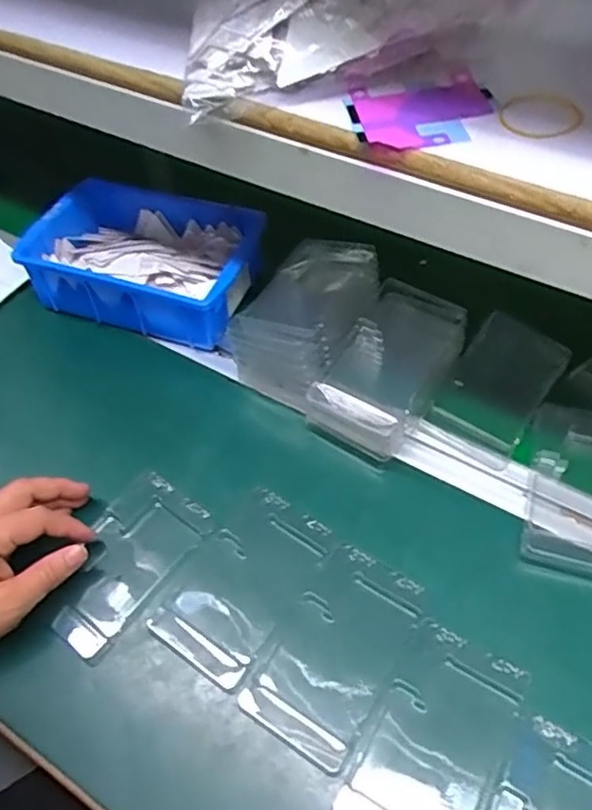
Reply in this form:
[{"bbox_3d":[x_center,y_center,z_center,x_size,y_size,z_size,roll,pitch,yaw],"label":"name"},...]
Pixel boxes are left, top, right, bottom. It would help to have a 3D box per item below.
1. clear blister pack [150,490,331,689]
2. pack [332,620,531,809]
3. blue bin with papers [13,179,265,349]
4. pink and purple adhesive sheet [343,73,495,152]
[{"bbox_3d":[-0.035,0.120,0.437,0.073,0.010,0.121,27,60,22],"label":"clear blister pack"},{"bbox_3d":[0.081,0.198,0.376,0.073,0.010,0.122,24,58,20],"label":"pack"},{"bbox_3d":[-0.138,-0.135,0.592,0.196,0.069,0.129,13,55,13],"label":"blue bin with papers"},{"bbox_3d":[0.071,-0.160,0.354,0.078,0.006,0.057,-12,54,-2],"label":"pink and purple adhesive sheet"}]

